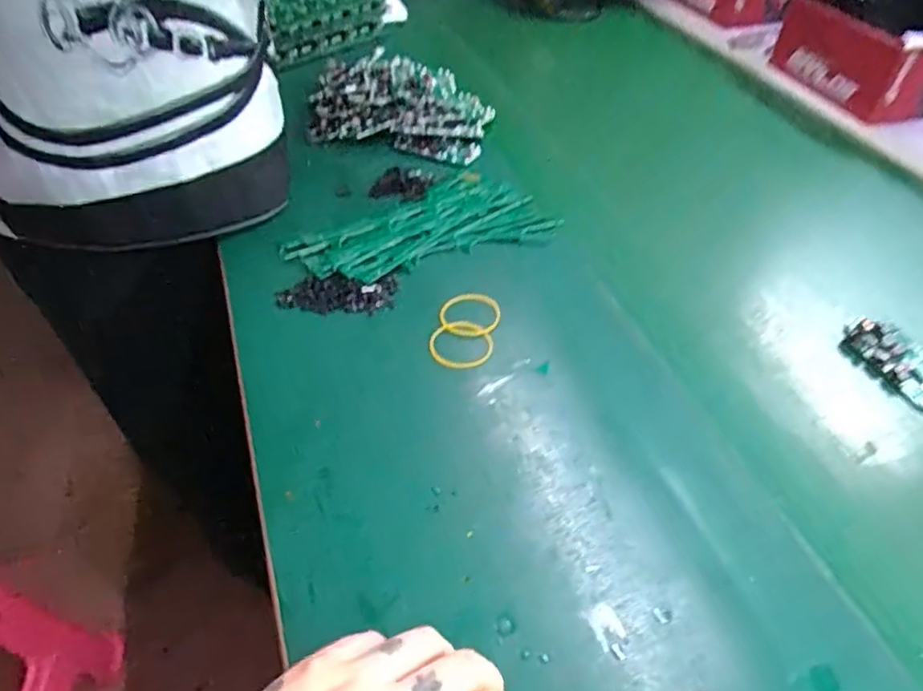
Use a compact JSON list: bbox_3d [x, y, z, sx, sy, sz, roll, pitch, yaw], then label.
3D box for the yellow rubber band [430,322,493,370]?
[{"bbox_3d":[0.000,0.000,0.488,0.047,0.004,0.043,-2,56,2],"label":"yellow rubber band"}]

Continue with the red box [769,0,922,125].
[{"bbox_3d":[0.552,-0.370,0.794,0.264,0.087,0.202,-12,47,-13],"label":"red box"}]

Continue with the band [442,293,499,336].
[{"bbox_3d":[0.007,-0.025,0.513,0.047,0.004,0.044,-1,54,2],"label":"band"}]

